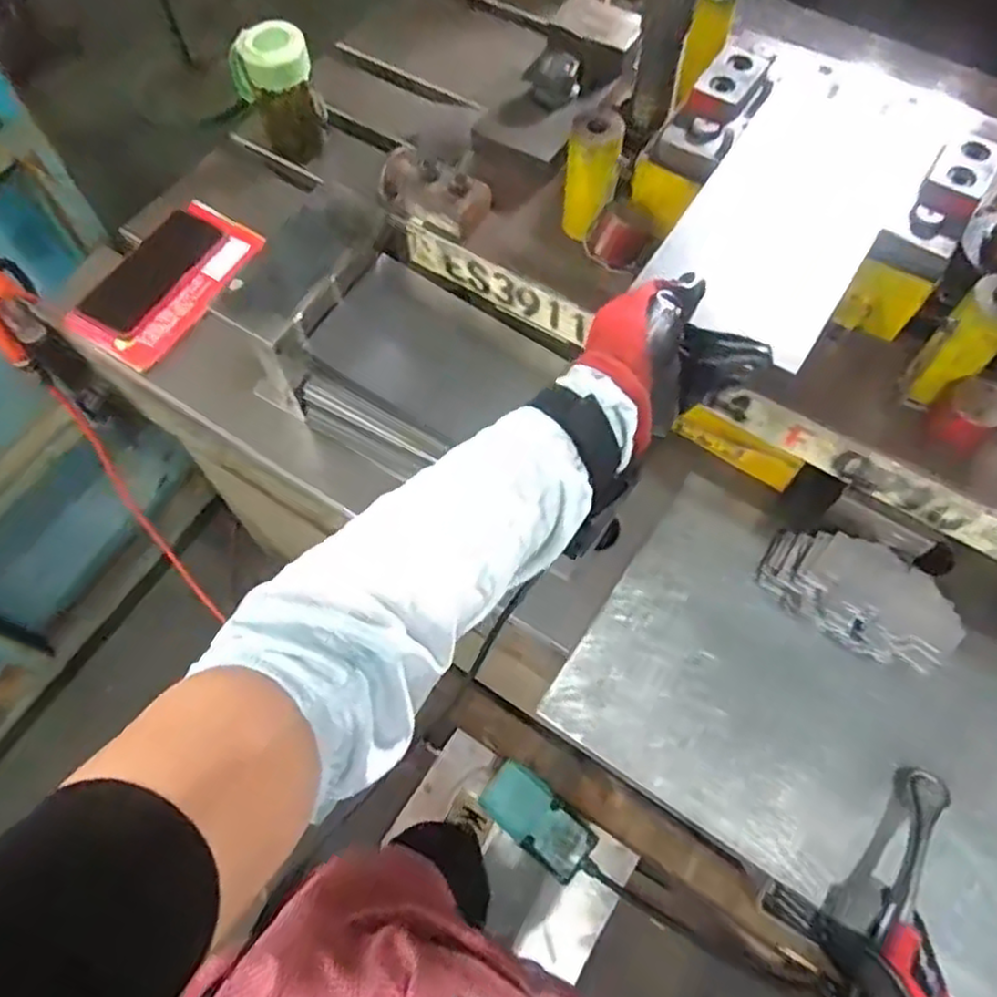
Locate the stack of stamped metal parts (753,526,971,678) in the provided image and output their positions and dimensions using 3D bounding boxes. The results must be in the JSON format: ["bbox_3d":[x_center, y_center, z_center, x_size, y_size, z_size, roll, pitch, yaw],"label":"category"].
[{"bbox_3d":[0.290,0.078,0.581,0.148,0.043,0.074,33,69,15],"label":"stack of stamped metal parts"}]

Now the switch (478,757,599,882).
[{"bbox_3d":[0.075,0.546,1.204,0.229,0.040,0.097,46,71,-5],"label":"switch"}]

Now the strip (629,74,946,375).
[{"bbox_3d":[0.212,-0.209,0.512,0.124,0.007,0.254,31,71,14],"label":"strip"}]

